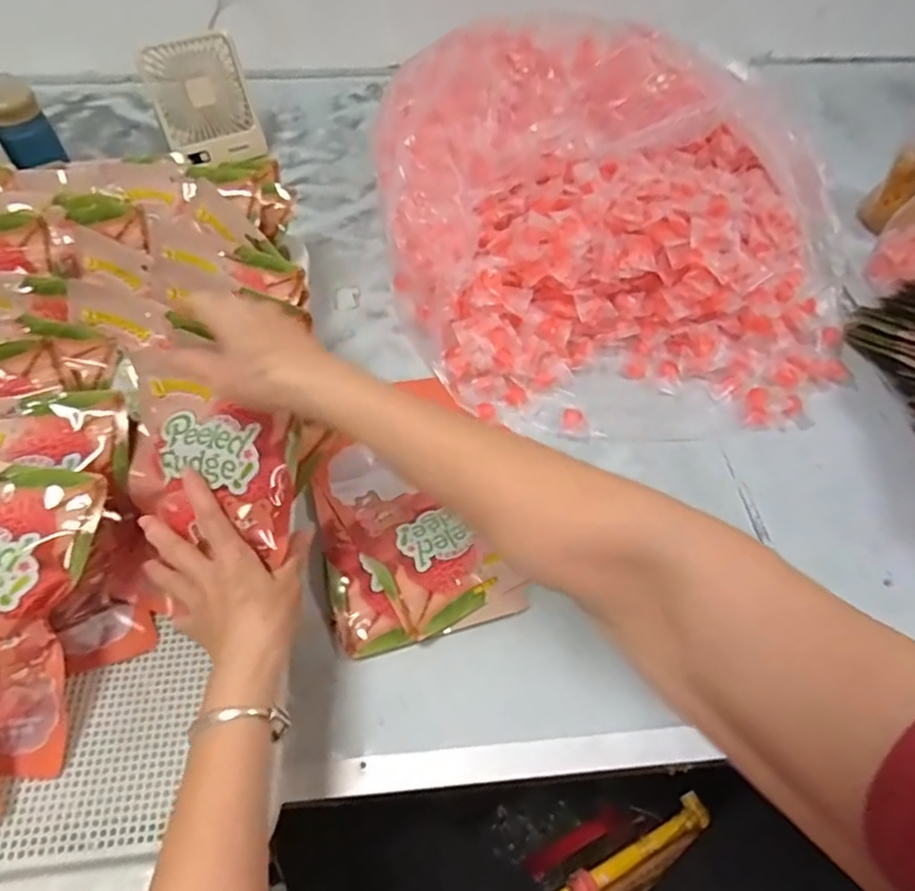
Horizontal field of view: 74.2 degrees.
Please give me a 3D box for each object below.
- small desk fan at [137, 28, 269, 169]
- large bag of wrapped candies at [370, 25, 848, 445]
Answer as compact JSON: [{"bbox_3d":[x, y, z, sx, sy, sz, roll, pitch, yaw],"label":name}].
[{"bbox_3d":[-0.369,-0.495,0.880,0.132,0.155,0.048,-22,34,-16],"label":"small desk fan"},{"bbox_3d":[0.179,-0.279,0.715,0.512,0.171,0.549,-8,55,-7],"label":"large bag of wrapped candies"}]

